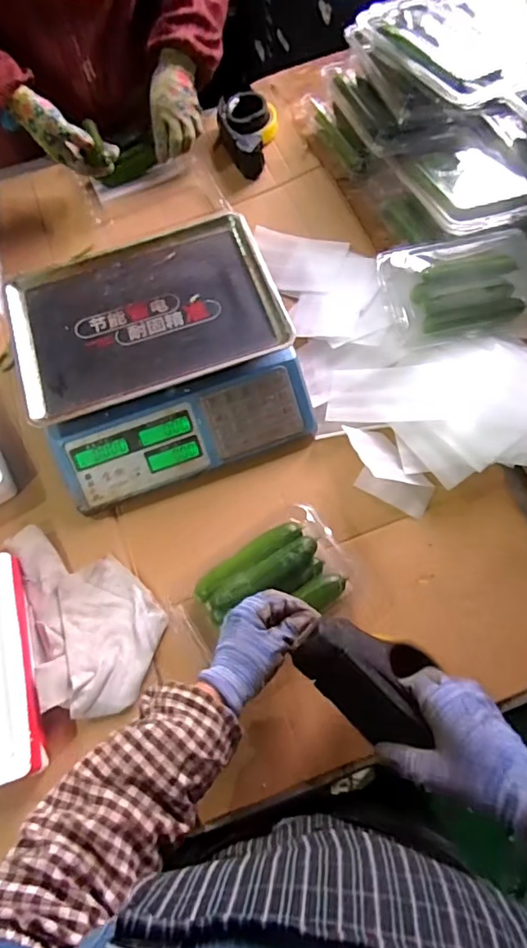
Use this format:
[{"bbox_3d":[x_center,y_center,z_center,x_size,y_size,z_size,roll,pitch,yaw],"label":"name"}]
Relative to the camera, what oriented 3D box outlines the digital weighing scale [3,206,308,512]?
[{"bbox_3d":[-0.137,-0.155,0.721,0.325,0.107,0.323,-19,68,-6],"label":"digital weighing scale"}]

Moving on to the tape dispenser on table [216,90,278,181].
[{"bbox_3d":[-0.023,-0.576,0.919,0.099,0.050,0.154,-7,67,-1],"label":"tape dispenser on table"}]

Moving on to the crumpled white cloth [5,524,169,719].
[{"bbox_3d":[-0.204,0.154,0.633,0.145,0.019,0.234,-21,68,-6],"label":"crumpled white cloth"}]

